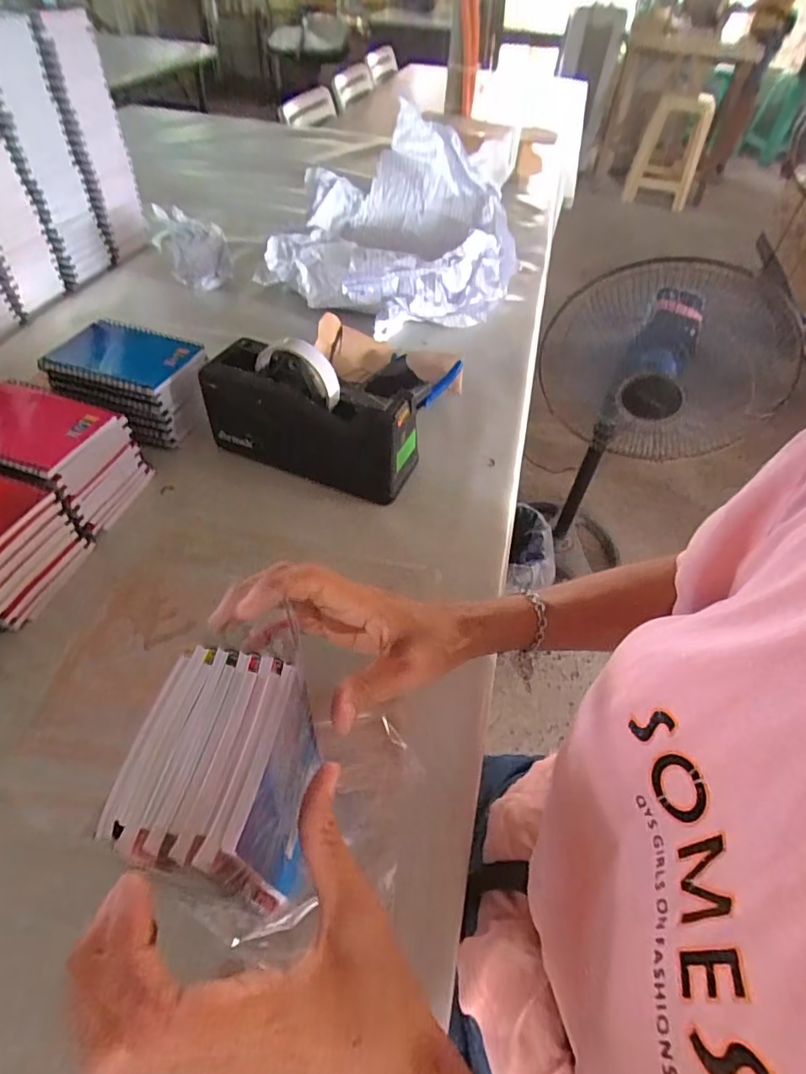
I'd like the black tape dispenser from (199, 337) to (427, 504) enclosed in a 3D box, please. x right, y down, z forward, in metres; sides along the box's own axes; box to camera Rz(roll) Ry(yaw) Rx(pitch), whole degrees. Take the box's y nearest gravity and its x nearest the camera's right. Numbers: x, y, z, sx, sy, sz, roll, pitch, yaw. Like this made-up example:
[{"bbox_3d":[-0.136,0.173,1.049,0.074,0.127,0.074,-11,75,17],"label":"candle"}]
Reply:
[{"bbox_3d":[-0.086,-0.120,0.519,0.201,0.116,0.069,20,50,11],"label":"black tape dispenser"}]

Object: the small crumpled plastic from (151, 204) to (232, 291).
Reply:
[{"bbox_3d":[-0.307,-0.420,0.779,0.098,0.085,0.080,-12,51,-14],"label":"small crumpled plastic"}]

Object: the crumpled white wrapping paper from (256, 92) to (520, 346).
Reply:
[{"bbox_3d":[-0.003,-0.410,0.728,0.315,0.184,0.228,7,49,2],"label":"crumpled white wrapping paper"}]

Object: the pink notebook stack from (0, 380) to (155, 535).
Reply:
[{"bbox_3d":[-0.322,-0.074,0.477,0.137,0.082,0.096,16,50,8],"label":"pink notebook stack"}]

